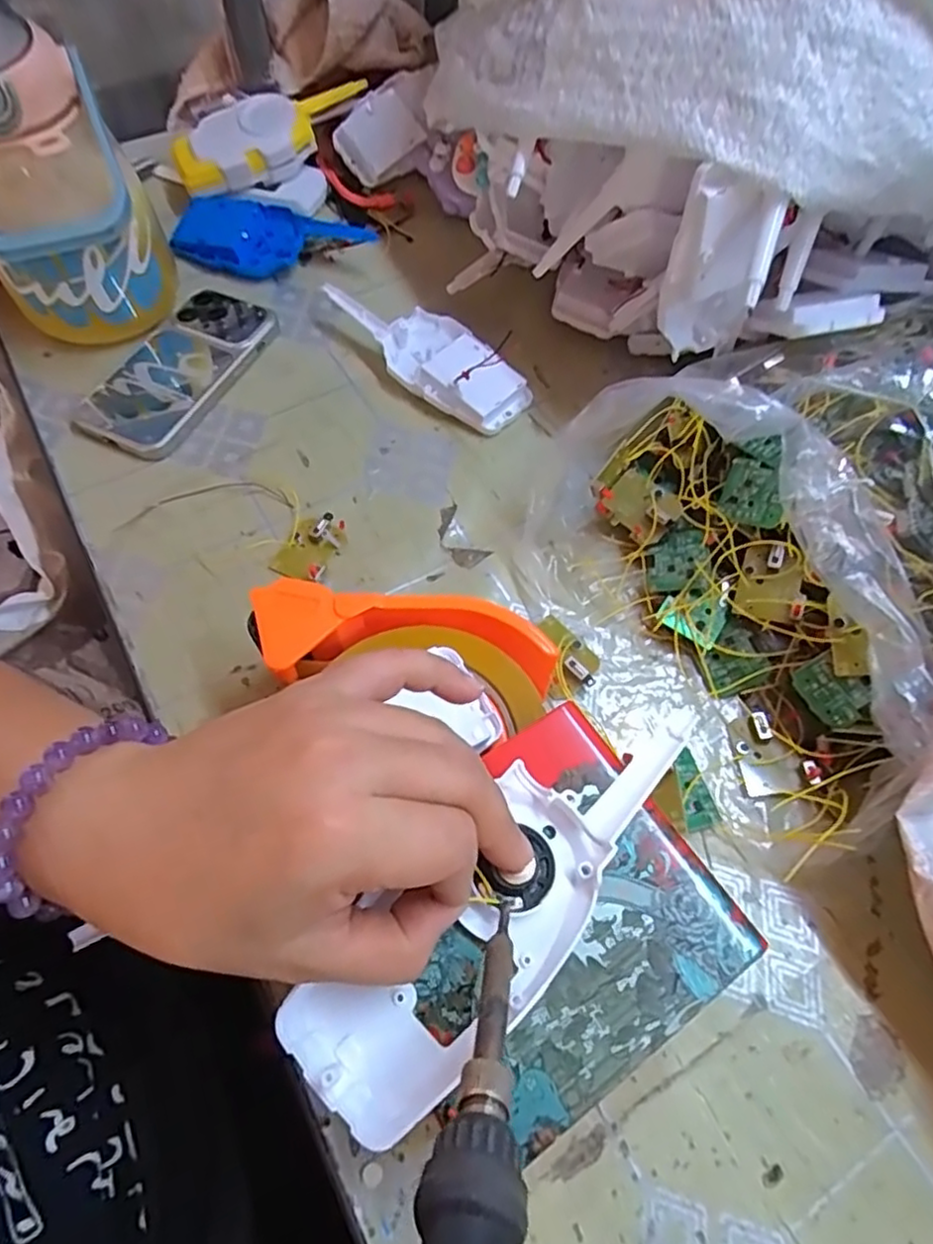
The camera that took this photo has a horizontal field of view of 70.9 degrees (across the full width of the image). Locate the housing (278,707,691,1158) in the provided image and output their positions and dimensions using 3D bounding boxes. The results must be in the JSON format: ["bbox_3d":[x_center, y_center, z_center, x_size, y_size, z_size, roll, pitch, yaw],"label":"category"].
[{"bbox_3d":[0.018,0.087,0.218,0.163,0.015,0.053,-39,69,-18],"label":"housing"}]

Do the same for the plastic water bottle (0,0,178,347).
[{"bbox_3d":[-0.259,-0.261,0.404,0.106,0.180,0.106,-27,66,-13],"label":"plastic water bottle"}]

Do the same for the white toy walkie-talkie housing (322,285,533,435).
[{"bbox_3d":[-0.028,-0.193,0.456,0.062,0.033,0.160,-41,70,-19],"label":"white toy walkie-talkie housing"}]

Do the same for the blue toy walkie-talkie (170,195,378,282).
[{"bbox_3d":[-0.154,-0.300,0.510,0.146,0.024,0.067,9,63,5],"label":"blue toy walkie-talkie"}]

